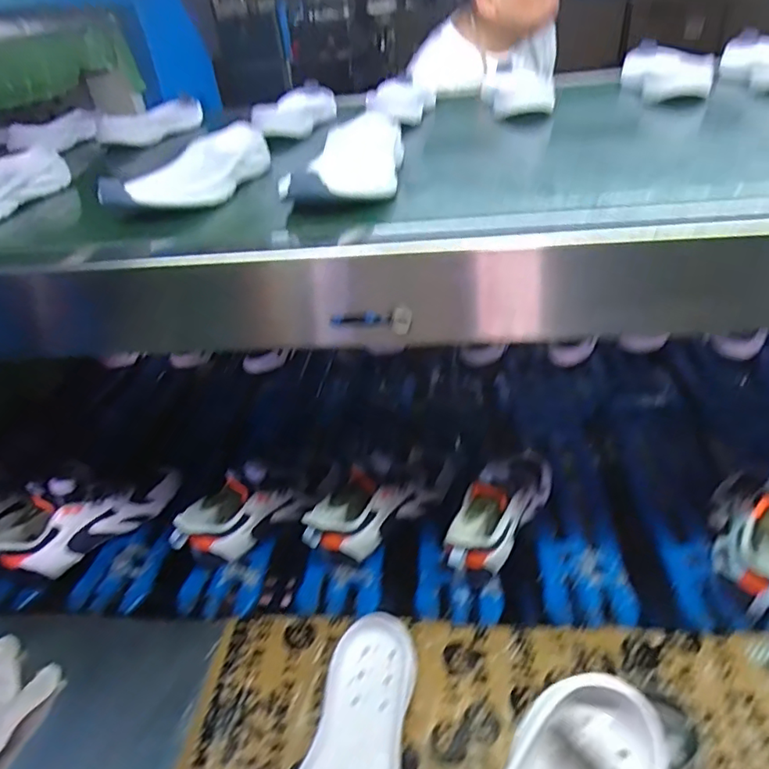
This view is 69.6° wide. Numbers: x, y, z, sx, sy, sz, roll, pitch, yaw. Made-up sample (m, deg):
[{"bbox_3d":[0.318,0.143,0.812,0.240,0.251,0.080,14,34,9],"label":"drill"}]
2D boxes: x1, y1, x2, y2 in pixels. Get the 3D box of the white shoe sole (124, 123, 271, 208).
[{"bbox_3d":[-0.176,-0.210,0.544,0.092,0.045,0.190,-3,33,8],"label":"white shoe sole"}]

